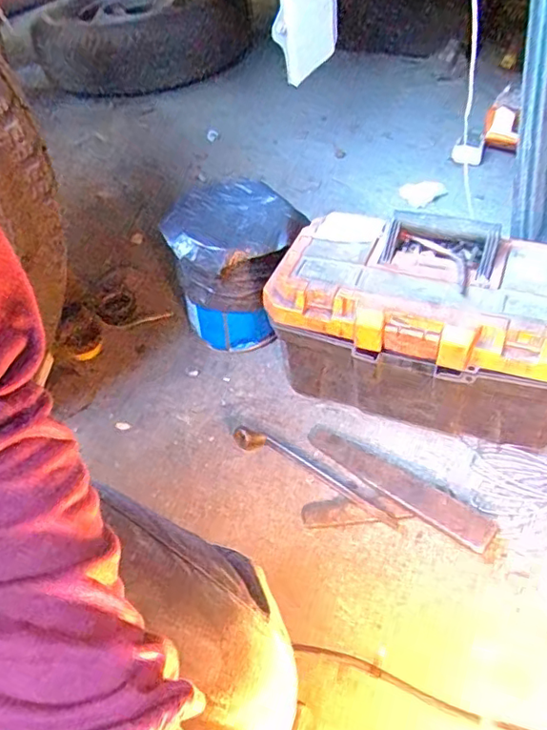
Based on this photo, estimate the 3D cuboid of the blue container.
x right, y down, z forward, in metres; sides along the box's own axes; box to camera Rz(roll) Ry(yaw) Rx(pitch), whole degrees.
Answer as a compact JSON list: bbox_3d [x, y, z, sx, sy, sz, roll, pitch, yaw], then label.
[{"bbox_3d":[-0.042,-0.147,0.892,0.181,0.218,0.177,7,48,15],"label":"blue container"}]

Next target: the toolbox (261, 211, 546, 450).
[{"bbox_3d":[0.191,-0.040,0.749,0.372,0.210,0.195,10,49,18],"label":"toolbox"}]

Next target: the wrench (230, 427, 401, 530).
[{"bbox_3d":[0.051,0.134,0.736,0.242,0.018,0.031,22,53,27],"label":"wrench"}]

